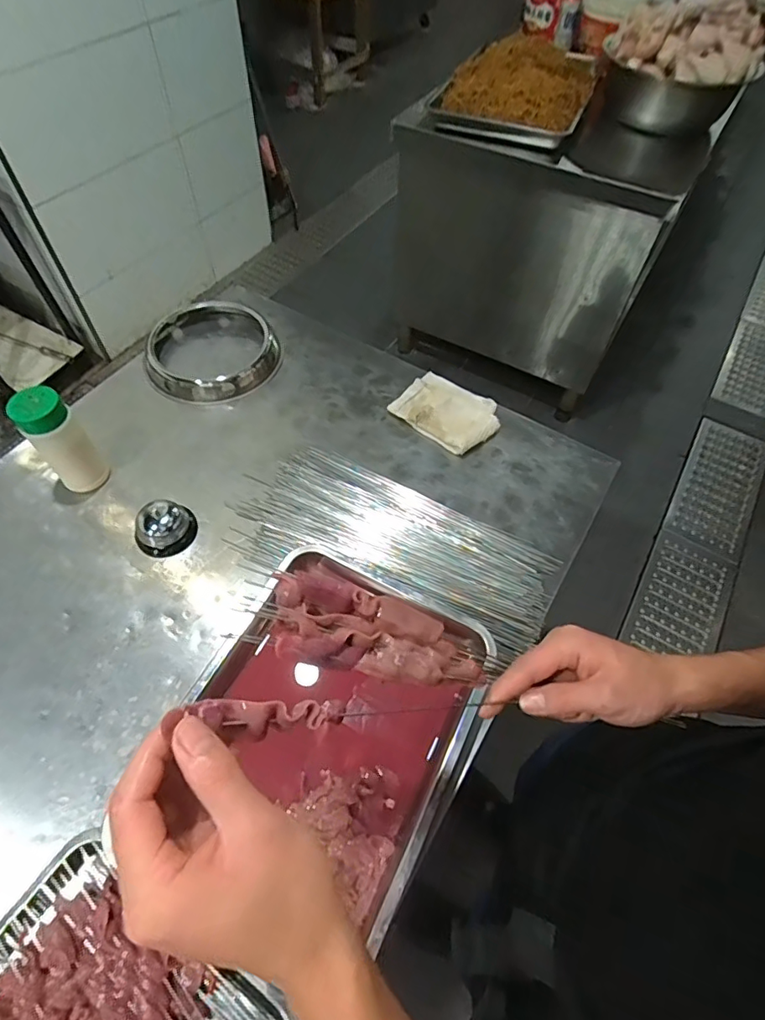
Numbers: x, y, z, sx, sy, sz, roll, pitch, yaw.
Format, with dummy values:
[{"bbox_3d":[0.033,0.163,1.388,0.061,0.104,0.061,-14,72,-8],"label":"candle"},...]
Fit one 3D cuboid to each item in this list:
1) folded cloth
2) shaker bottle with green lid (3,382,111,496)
[{"bbox_3d":[0.109,-0.164,0.858,0.153,0.024,0.124,37,64,20],"label":"folded cloth"},{"bbox_3d":[-0.428,-0.086,0.707,0.061,0.154,0.063,40,64,21],"label":"shaker bottle with green lid"}]

